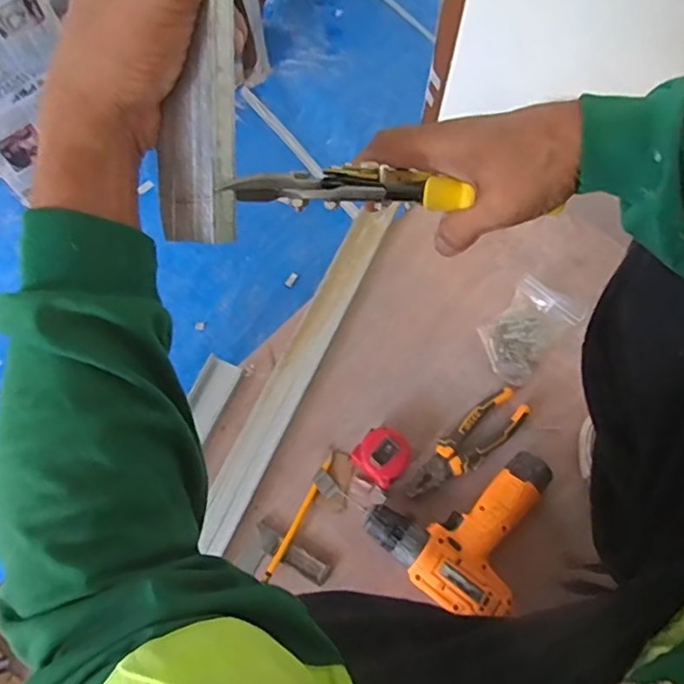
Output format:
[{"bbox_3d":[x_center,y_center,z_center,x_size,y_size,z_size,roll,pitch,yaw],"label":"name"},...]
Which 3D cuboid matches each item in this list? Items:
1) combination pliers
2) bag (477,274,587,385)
[{"bbox_3d":[0.161,0.133,0.723,0.192,0.014,0.053,-37,73,-15],"label":"combination pliers"},{"bbox_3d":[0.252,-0.017,0.776,0.093,0.039,0.135,42,72,15],"label":"bag"}]

